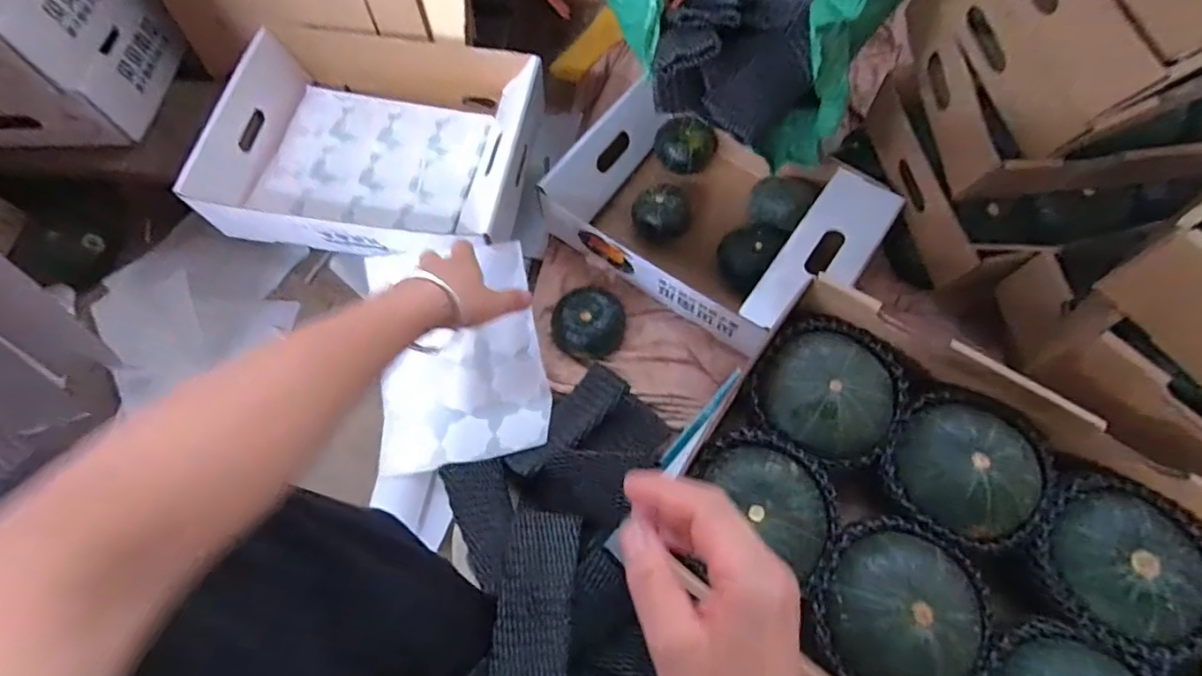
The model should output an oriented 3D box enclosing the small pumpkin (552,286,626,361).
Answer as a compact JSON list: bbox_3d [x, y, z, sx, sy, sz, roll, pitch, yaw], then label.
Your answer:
[{"bbox_3d":[-0.017,-0.022,0.674,0.083,0.052,0.085,-1,68,2],"label":"small pumpkin"}]

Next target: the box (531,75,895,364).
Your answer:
[{"bbox_3d":[0.148,-0.162,0.720,0.384,0.094,0.281,31,72,14],"label":"box"}]

